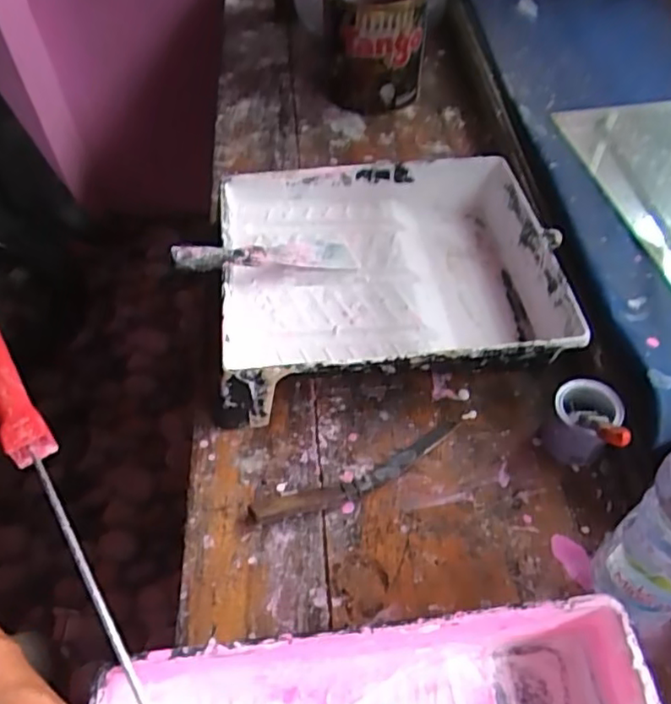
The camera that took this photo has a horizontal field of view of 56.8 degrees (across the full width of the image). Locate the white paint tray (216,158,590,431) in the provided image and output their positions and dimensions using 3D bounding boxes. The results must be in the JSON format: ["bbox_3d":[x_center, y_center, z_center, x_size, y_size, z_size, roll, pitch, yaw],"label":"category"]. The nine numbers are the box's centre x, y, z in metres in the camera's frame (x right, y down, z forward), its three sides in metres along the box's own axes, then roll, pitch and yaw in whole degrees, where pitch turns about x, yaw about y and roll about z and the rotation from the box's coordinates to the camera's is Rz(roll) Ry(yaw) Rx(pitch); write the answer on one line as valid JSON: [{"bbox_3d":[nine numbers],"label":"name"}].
[{"bbox_3d":[0.055,-0.092,0.681,0.344,0.074,0.309,-8,51,-4],"label":"white paint tray"}]

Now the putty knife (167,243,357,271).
[{"bbox_3d":[-0.071,-0.100,0.654,0.198,0.019,0.038,-6,47,-32],"label":"putty knife"}]

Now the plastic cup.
[{"bbox_3d":[0.223,0.062,0.563,0.054,0.069,0.058,-1,51,1],"label":"plastic cup"}]

